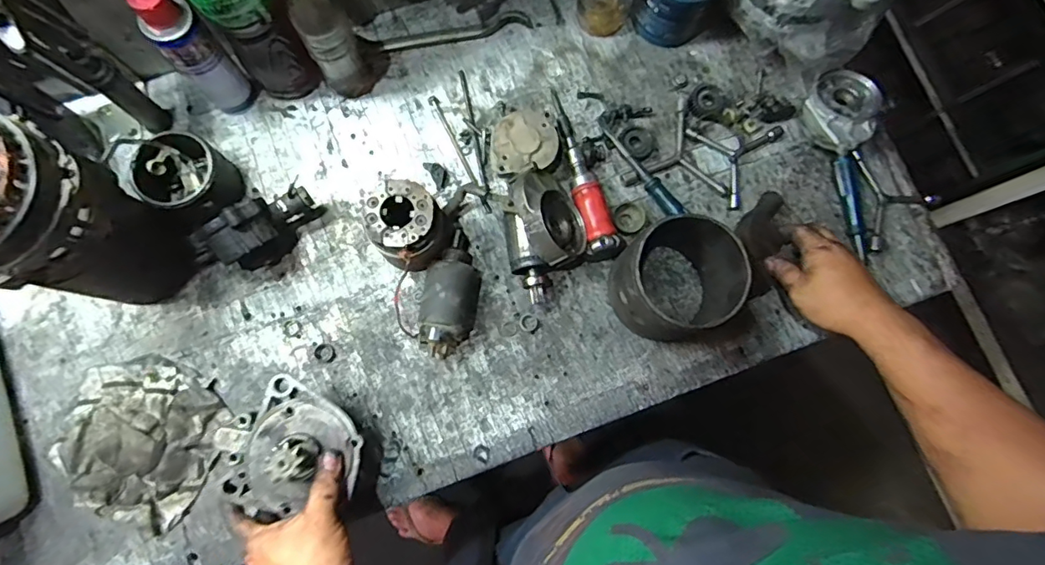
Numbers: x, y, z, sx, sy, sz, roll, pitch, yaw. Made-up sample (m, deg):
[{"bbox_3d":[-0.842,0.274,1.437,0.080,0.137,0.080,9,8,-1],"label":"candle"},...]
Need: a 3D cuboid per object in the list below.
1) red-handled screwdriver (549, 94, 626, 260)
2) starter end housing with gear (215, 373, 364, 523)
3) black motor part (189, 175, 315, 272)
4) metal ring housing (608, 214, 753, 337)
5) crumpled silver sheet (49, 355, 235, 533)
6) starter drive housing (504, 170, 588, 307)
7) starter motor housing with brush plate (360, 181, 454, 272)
[{"bbox_3d":[0.073,-0.140,0.623,0.045,0.044,0.224,-13,80,-7],"label":"red-handled screwdriver"},{"bbox_3d":[-0.233,0.165,0.495,0.129,0.075,0.126,0,77,-2],"label":"starter end housing with gear"},{"bbox_3d":[-0.297,-0.058,0.571,0.141,0.087,0.056,-38,84,-10],"label":"black motor part"},{"bbox_3d":[0.168,-0.002,0.569,0.118,0.128,0.122,1,79,-4],"label":"metal ring housing"},{"bbox_3d":[-0.413,0.166,0.553,0.157,0.022,0.161,20,78,0],"label":"crumpled silver sheet"},{"bbox_3d":[0.027,-0.054,0.587,0.089,0.087,0.137,-6,79,-5],"label":"starter drive housing"},{"bbox_3d":[-0.119,-0.056,0.563,0.077,0.112,0.085,40,79,4],"label":"starter motor housing with brush plate"}]

